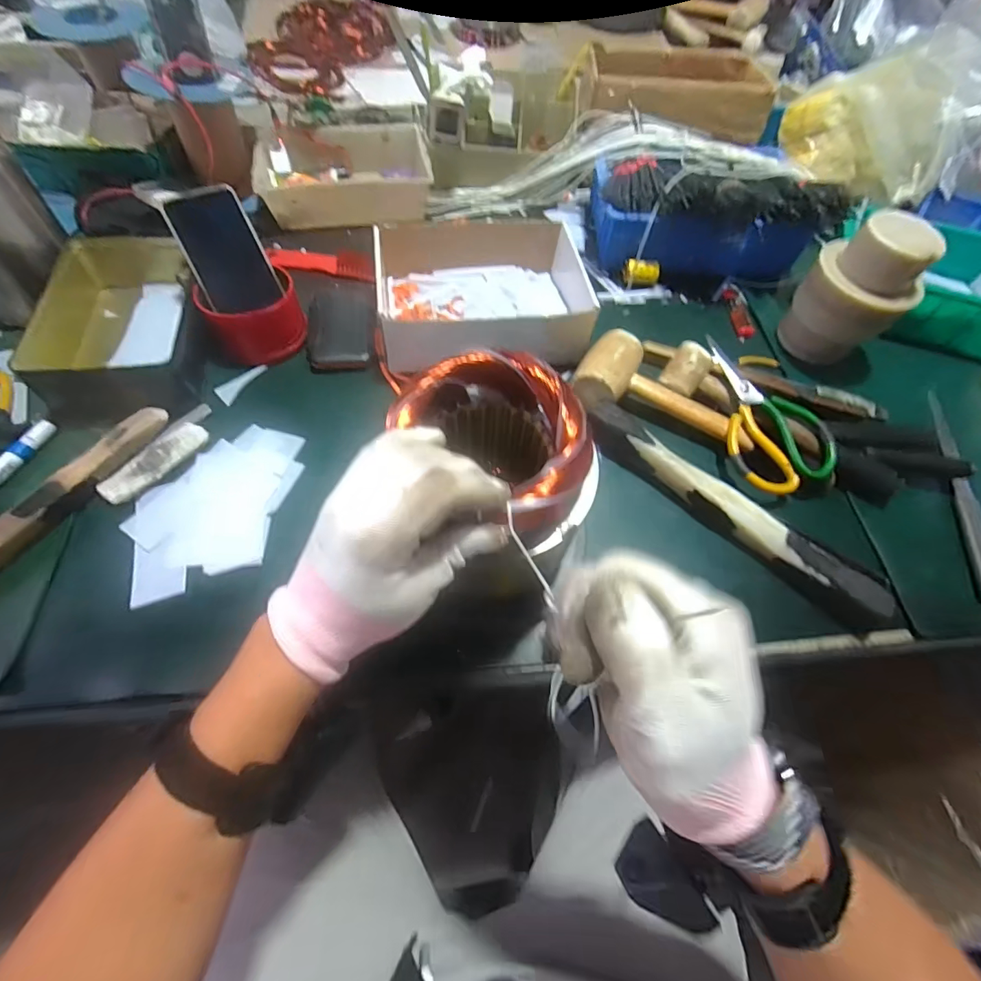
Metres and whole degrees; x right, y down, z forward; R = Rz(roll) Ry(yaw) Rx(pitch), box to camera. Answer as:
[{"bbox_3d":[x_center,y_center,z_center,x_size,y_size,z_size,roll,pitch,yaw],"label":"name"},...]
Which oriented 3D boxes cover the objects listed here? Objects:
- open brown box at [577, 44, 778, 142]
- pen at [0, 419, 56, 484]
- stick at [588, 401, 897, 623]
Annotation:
[{"bbox_3d":[0.290,-0.636,0.743,0.289,0.078,0.192,2,60,-3],"label":"open brown box"},{"bbox_3d":[-0.454,-0.026,0.438,0.012,0.016,0.099,18,60,7],"label":"pen"},{"bbox_3d":[0.231,0.009,0.455,0.316,0.023,0.051,41,65,18],"label":"stick"}]

